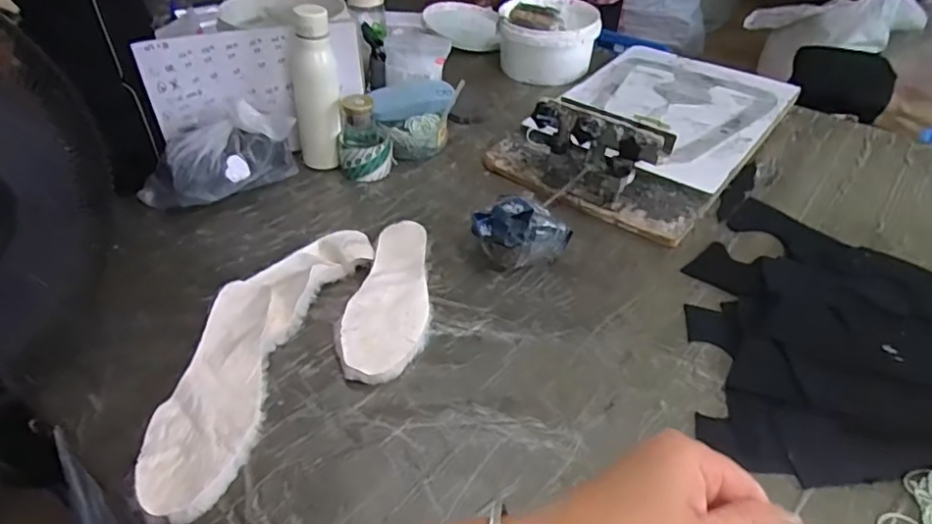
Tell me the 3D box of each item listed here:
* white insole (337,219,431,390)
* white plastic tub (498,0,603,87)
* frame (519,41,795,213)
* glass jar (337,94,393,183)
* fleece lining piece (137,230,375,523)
[{"bbox_3d":[-0.090,0.040,0.718,0.094,0.028,0.255,4,41,3],"label":"white insole"},{"bbox_3d":[0.173,-0.479,1.246,0.197,0.128,0.207,1,41,-1],"label":"white plastic tub"},{"bbox_3d":[0.332,-0.291,1.016,0.349,0.111,0.564,28,48,28],"label":"frame"},{"bbox_3d":[-0.160,-0.193,0.927,0.084,0.122,0.074,-6,42,-8],"label":"glass jar"},{"bbox_3d":[-0.226,0.083,0.644,0.115,0.034,0.388,11,42,12],"label":"fleece lining piece"}]

